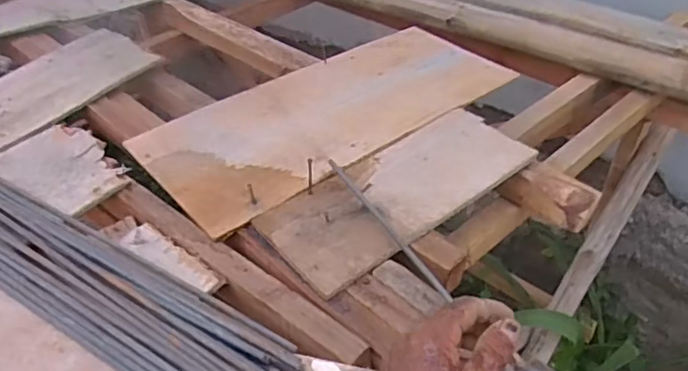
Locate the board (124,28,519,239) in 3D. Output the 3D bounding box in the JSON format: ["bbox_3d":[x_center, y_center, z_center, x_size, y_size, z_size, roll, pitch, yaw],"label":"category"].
[{"bbox_3d":[-0.017,-0.128,0.888,0.557,0.014,0.265,-30,48,-30],"label":"board"}]

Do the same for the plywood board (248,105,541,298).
[{"bbox_3d":[0.074,-0.002,0.737,0.354,0.017,0.149,-29,47,-29],"label":"plywood board"}]

